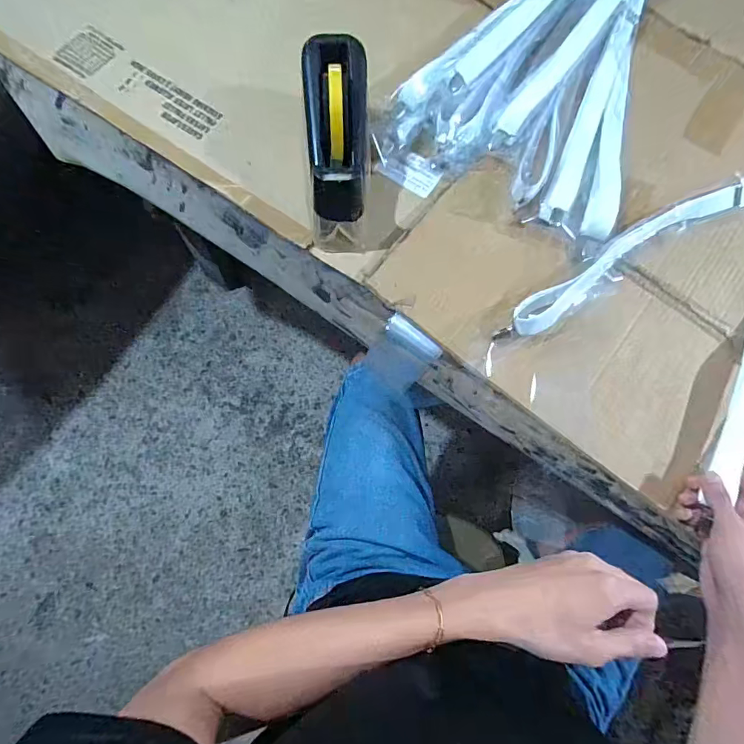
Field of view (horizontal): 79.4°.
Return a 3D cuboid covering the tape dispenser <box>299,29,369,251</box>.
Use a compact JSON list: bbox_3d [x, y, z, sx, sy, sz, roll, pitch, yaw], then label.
[{"bbox_3d":[-0.033,-0.254,0.498,0.072,0.120,0.205,-1,75,-2],"label":"tape dispenser"}]

